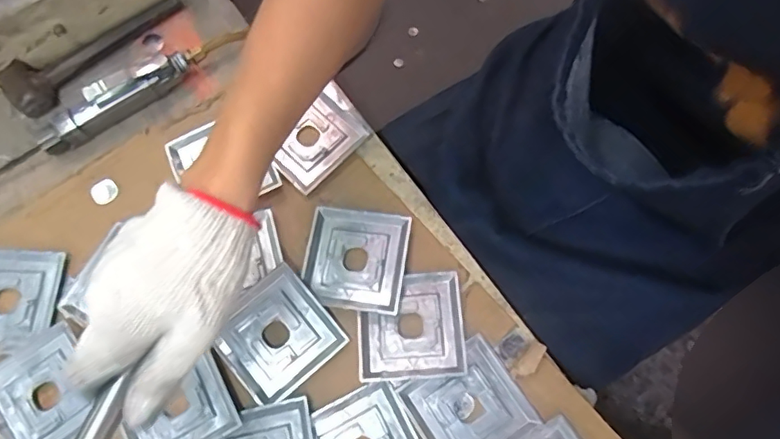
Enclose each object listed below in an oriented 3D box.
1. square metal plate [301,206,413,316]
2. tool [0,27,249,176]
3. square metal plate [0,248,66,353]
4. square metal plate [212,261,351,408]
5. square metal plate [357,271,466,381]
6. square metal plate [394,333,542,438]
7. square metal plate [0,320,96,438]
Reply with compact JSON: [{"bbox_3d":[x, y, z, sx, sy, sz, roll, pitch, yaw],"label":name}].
[{"bbox_3d":[-0.031,0.035,0.478,0.088,0.009,0.090,10,72,2],"label":"square metal plate"},{"bbox_3d":[-0.276,-0.109,0.514,0.300,0.035,0.027,-34,75,-11],"label":"tool"},{"bbox_3d":[-0.343,0.071,0.473,0.093,0.010,0.090,4,72,0],"label":"square metal plate"},{"bbox_3d":[-0.098,0.098,0.455,0.090,0.013,0.089,-40,76,-13],"label":"square metal plate"},{"bbox_3d":[0.018,0.092,0.463,0.090,0.010,0.088,-3,72,-2],"label":"square metal plate"},{"bbox_3d":[0.066,0.159,0.448,0.090,0.011,0.088,-32,75,-11],"label":"square metal plate"},{"bbox_3d":[-0.289,0.147,0.441,0.085,0.013,0.090,-33,75,-11],"label":"square metal plate"}]

